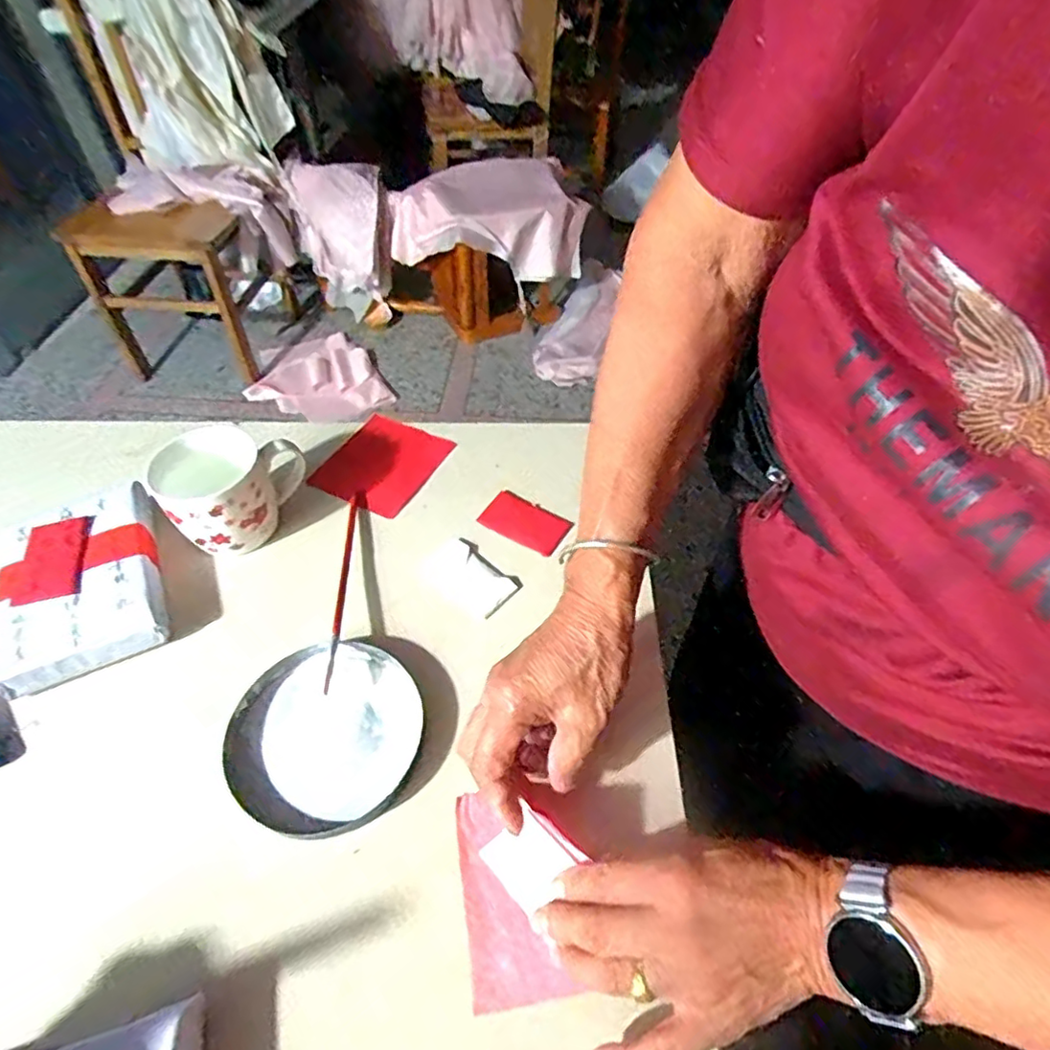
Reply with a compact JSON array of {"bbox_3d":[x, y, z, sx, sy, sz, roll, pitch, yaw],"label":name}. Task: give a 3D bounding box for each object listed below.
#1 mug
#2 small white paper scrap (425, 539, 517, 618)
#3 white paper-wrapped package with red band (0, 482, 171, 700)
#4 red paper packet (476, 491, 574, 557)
[{"bbox_3d":[-0.246,-0.033,0.502,0.077,0.072,0.098,17,52,14],"label":"mug"},{"bbox_3d":[-0.045,0.043,0.496,0.069,0.004,0.041,33,58,25],"label":"small white paper scrap"},{"bbox_3d":[-0.349,0.042,0.469,0.121,0.034,0.156,-25,54,-19],"label":"white paper-wrapped package with red band"},{"bbox_3d":[-0.001,-0.001,0.530,0.075,0.004,0.043,27,55,21],"label":"red paper packet"}]

